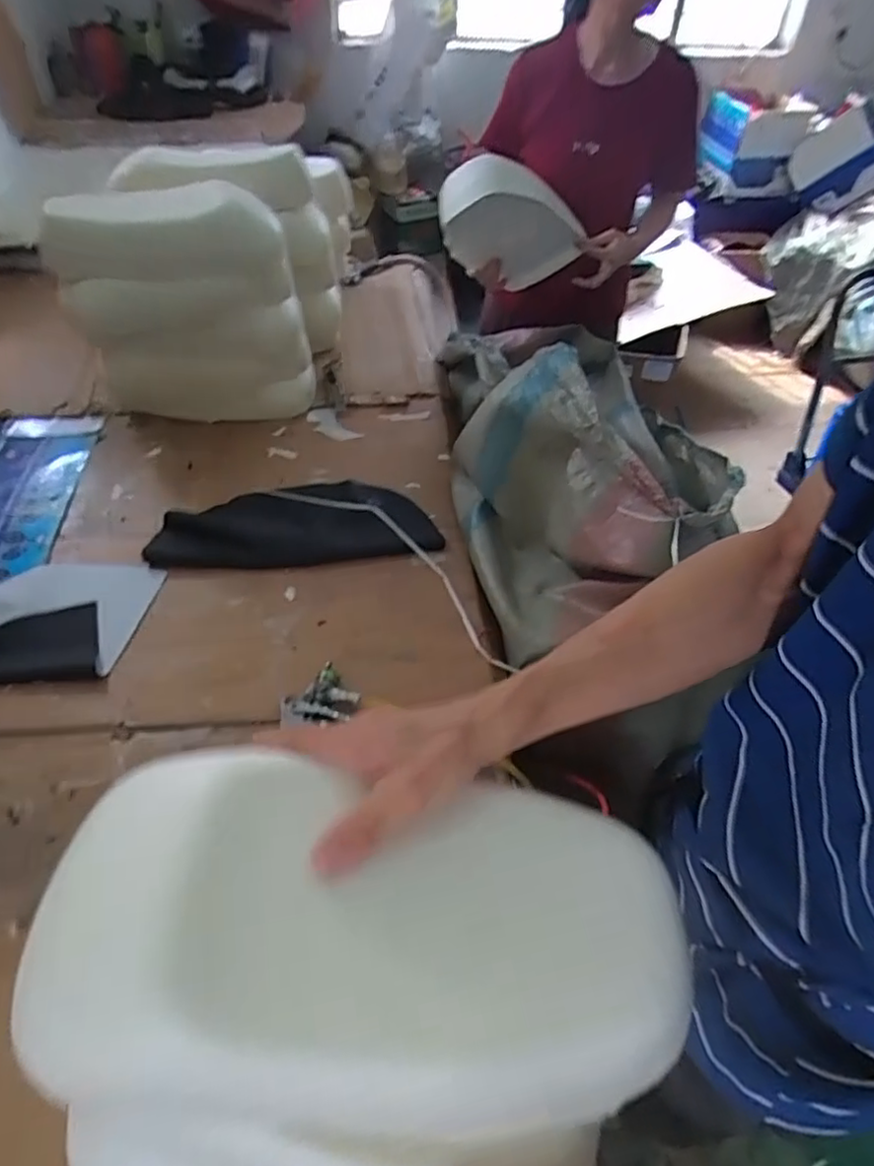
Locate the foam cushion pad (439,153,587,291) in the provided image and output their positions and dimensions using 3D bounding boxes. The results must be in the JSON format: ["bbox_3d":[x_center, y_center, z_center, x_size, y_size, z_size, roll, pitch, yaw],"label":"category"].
[{"bbox_3d":[0.134,-0.656,1.215,0.394,0.180,0.044,-9,68,-56],"label":"foam cushion pad"}]

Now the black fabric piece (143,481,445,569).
[{"bbox_3d":[-0.224,-0.108,1.076,0.435,0.026,0.190,-4,45,-8],"label":"black fabric piece"}]

